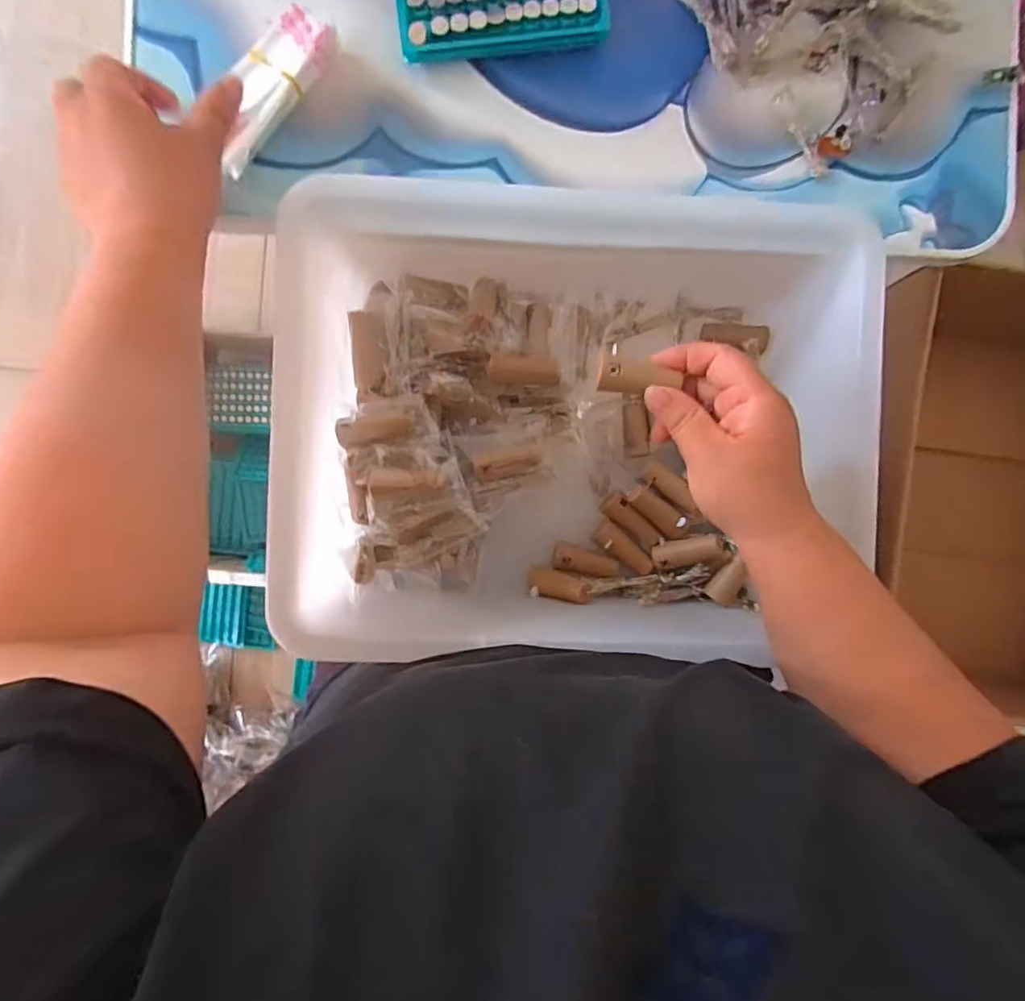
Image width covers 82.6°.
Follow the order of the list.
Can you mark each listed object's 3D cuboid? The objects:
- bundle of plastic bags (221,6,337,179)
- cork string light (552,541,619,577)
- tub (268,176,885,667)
[{"bbox_3d":[-0.148,-0.251,0.359,0.036,0.017,0.108,28,90,-6],"label":"bundle of plastic bags"},{"bbox_3d":[0.057,0.047,0.452,0.051,0.013,0.021,14,90,-2],"label":"cork string light"},{"bbox_3d":[0.036,-0.061,0.406,0.369,0.142,0.264,-1,90,-2],"label":"tub"}]

